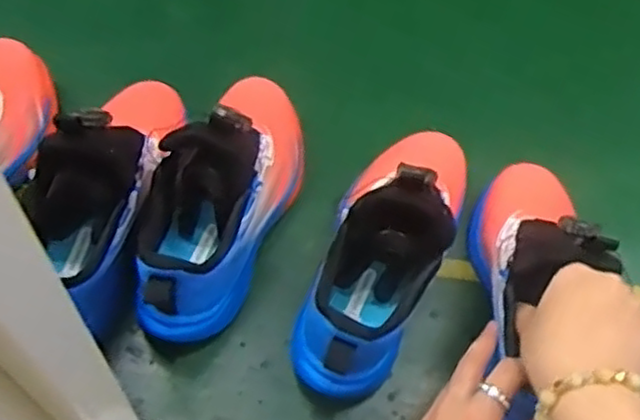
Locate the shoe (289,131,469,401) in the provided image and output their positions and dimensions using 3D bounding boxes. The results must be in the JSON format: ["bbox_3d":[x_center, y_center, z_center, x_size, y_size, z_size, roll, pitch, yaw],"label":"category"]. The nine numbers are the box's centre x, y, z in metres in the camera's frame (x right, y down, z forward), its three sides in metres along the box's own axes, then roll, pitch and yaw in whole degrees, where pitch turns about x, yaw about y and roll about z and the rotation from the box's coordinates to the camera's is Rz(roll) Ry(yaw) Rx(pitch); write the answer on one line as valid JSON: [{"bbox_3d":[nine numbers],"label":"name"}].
[{"bbox_3d":[0.057,0.018,0.498,0.070,0.127,0.226,26,61,11],"label":"shoe"}]

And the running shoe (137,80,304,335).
[{"bbox_3d":[-0.073,-0.019,0.505,0.083,0.120,0.219,21,60,8],"label":"running shoe"}]

